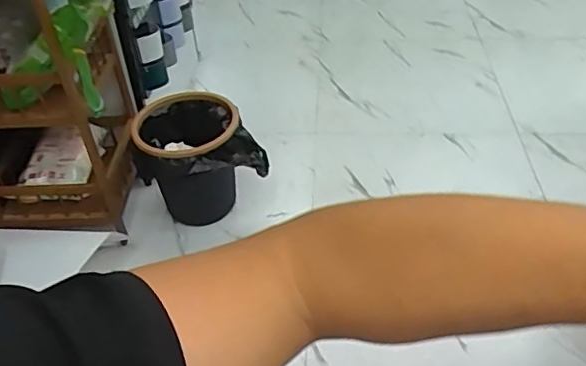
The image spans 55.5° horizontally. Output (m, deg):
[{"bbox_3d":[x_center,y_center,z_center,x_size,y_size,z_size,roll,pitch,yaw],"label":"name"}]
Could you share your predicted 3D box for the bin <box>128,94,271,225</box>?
[{"bbox_3d":[-0.240,-0.061,1.381,0.281,0.220,0.281,-1,41,1],"label":"bin"}]

